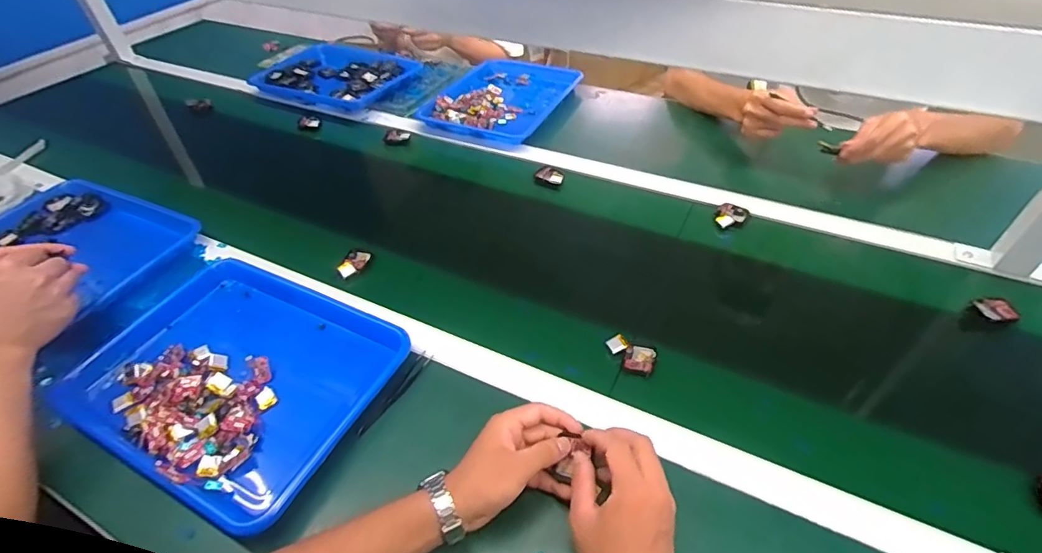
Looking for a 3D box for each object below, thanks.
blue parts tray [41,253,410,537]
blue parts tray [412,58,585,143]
[{"bbox_3d":[-0.324,0.109,0.584,0.340,0.039,0.261,18,50,20],"label":"blue parts tray"},{"bbox_3d":[-0.038,-0.375,1.076,0.259,0.058,0.327,17,49,19],"label":"blue parts tray"}]

